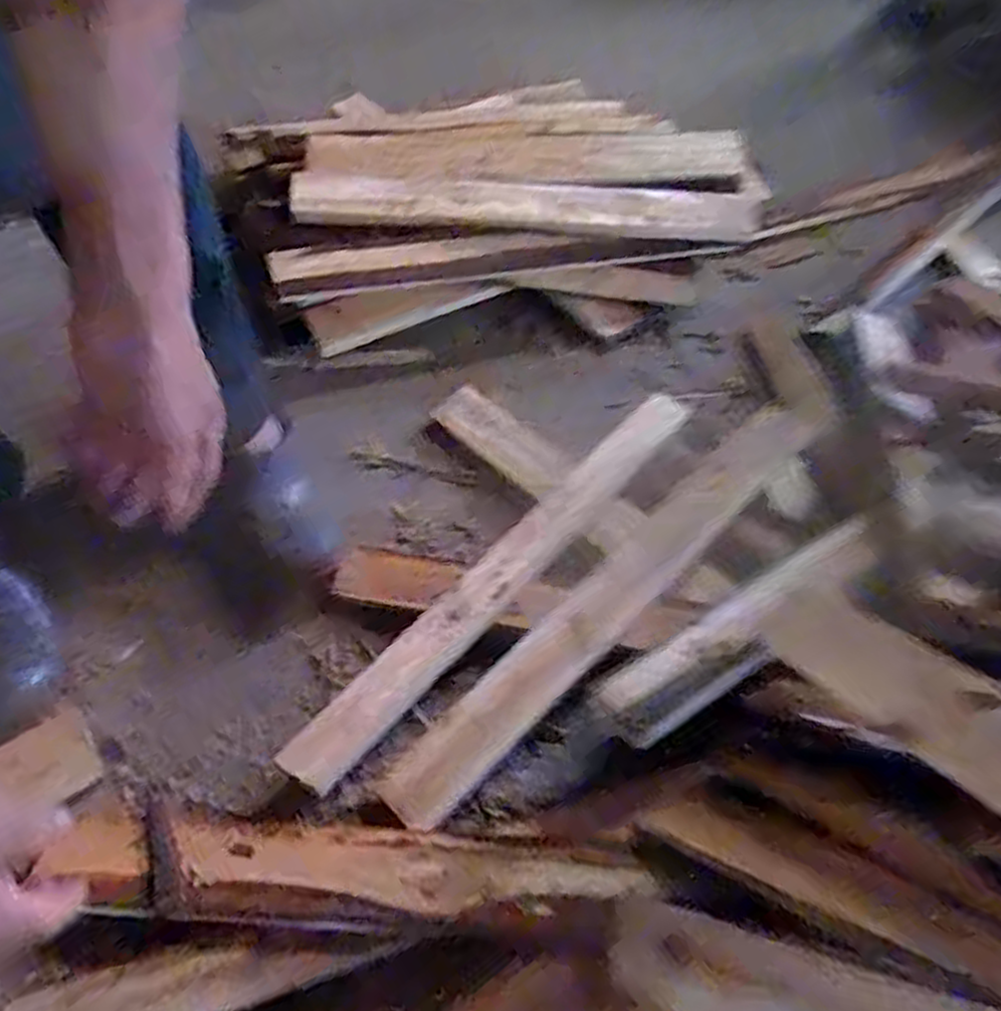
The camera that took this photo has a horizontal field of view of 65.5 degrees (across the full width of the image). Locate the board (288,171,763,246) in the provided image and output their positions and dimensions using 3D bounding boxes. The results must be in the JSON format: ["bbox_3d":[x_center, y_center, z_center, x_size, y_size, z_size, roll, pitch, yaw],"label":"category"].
[{"bbox_3d":[0.024,-0.320,0.811,0.486,0.036,0.071,6,58,3],"label":"board"}]

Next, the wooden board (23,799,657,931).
[{"bbox_3d":[-0.109,0.244,0.523,0.385,0.034,0.066,0,58,6],"label":"wooden board"}]

